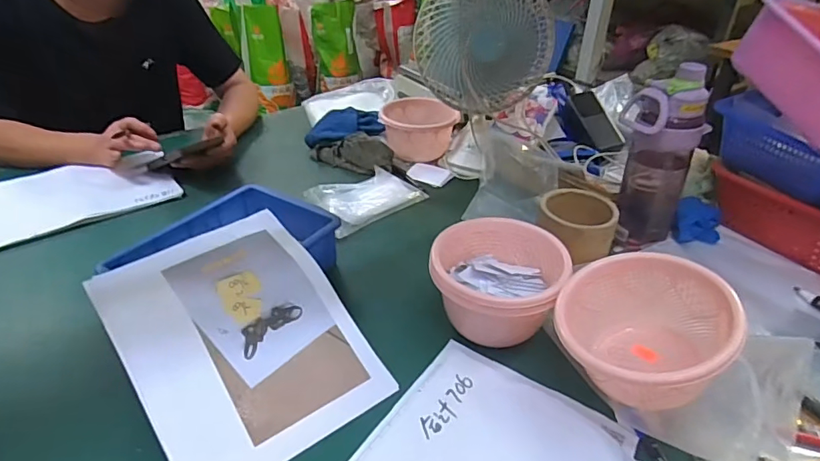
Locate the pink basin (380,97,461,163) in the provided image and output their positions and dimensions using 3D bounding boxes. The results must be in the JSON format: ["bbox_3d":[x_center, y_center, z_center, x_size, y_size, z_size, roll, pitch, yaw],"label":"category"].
[{"bbox_3d":[0.016,-0.190,0.941,0.134,0.084,0.134,0,33,0],"label":"pink basin"}]

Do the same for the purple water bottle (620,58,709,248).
[{"bbox_3d":[0.320,-0.085,0.650,0.098,0.241,0.085,17,37,24],"label":"purple water bottle"}]

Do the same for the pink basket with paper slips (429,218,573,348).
[{"bbox_3d":[0.097,0.064,0.561,0.146,0.100,0.126,13,35,18],"label":"pink basket with paper slips"}]

